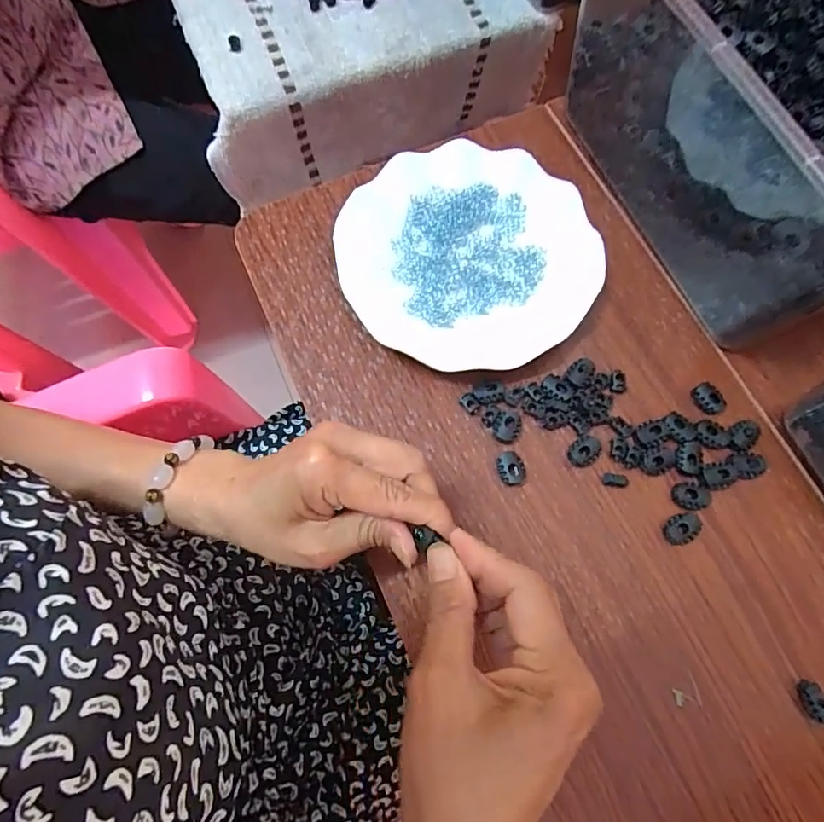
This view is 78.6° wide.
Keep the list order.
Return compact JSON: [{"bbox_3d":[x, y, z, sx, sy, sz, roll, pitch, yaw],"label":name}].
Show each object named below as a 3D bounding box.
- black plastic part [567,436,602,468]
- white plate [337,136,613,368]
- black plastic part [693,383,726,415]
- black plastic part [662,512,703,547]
[{"bbox_3d":[0.116,0.027,0.338,0.017,0.011,0.021,42,78,11],"label":"black plastic part"},{"bbox_3d":[0.041,-0.114,0.371,0.176,0.025,0.171,0,74,0],"label":"white plate"},{"bbox_3d":[0.206,-0.008,0.351,0.015,0.013,0.023,-24,75,-6],"label":"black plastic part"},{"bbox_3d":[0.174,0.076,0.323,0.024,0.012,0.018,-14,74,-4],"label":"black plastic part"}]

